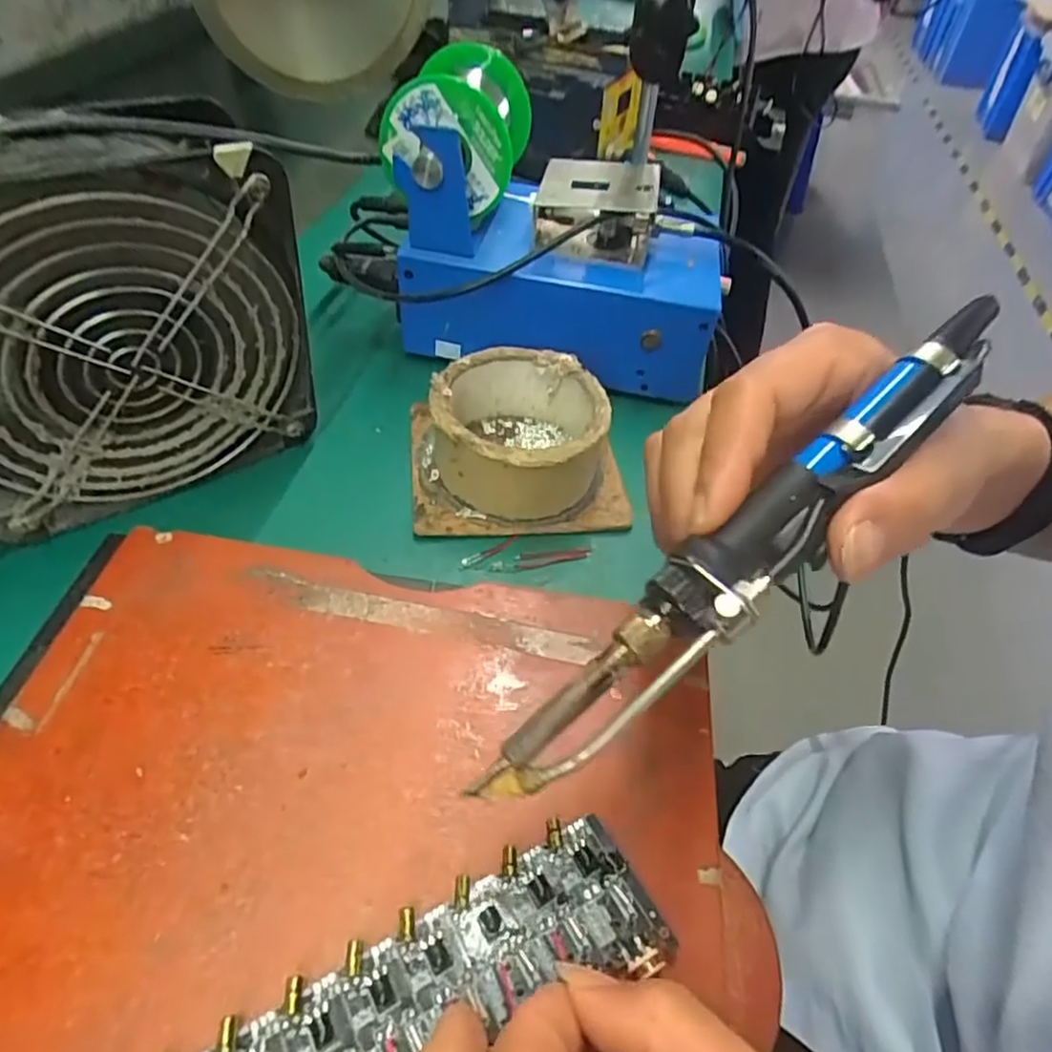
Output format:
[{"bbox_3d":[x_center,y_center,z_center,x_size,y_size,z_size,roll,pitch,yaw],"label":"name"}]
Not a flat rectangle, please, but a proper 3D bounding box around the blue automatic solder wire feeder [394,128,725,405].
[{"bbox_3d":[0.008,-0.158,0.398,0.207,0.113,0.109,5,48,-2],"label":"blue automatic solder wire feeder"}]

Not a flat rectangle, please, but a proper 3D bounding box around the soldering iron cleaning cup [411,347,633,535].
[{"bbox_3d":[-0.003,-0.045,0.343,0.110,0.048,0.090,-2,48,-6],"label":"soldering iron cleaning cup"}]

